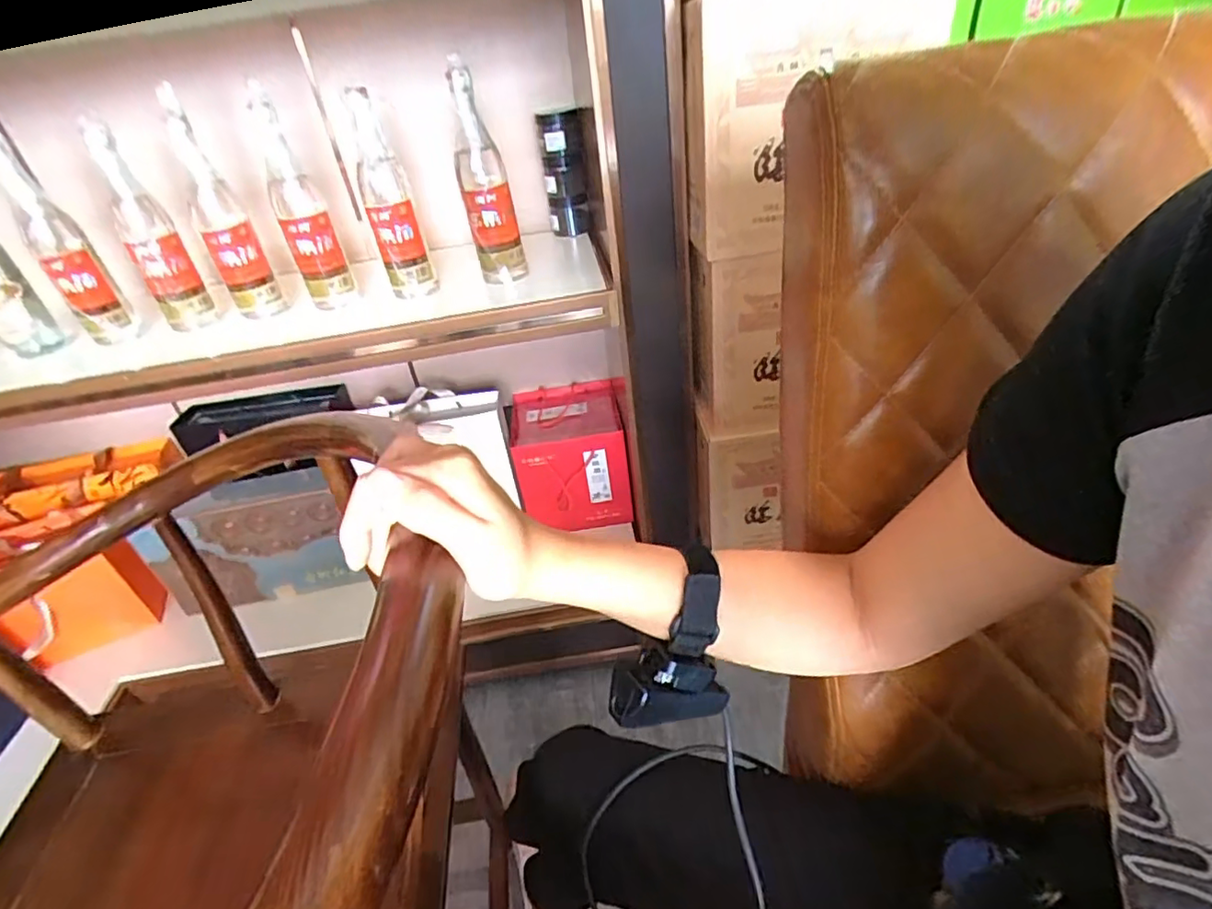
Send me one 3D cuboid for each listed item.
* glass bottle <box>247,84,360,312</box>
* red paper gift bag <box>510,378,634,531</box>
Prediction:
[{"bbox_3d":[-0.414,-0.332,0.803,0.066,0.260,0.058,-22,37,-19],"label":"glass bottle"},{"bbox_3d":[-0.072,0.005,1.240,0.216,0.209,0.222,-9,35,-3],"label":"red paper gift bag"}]

